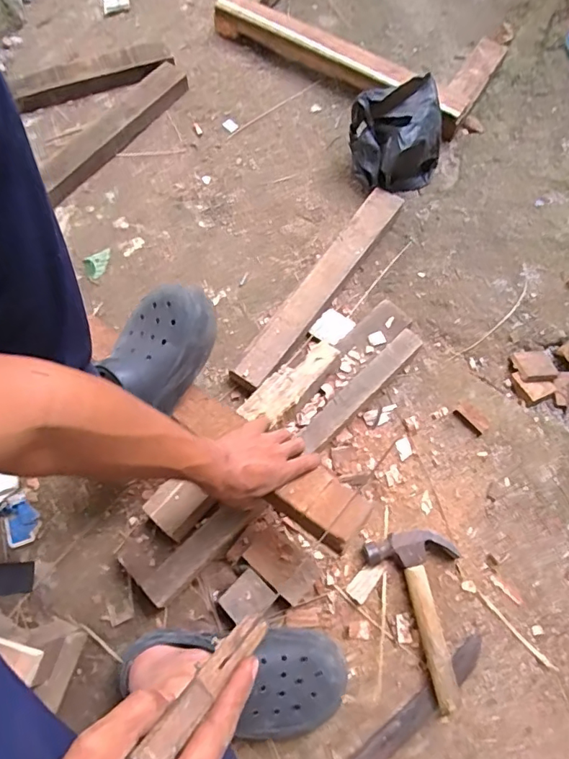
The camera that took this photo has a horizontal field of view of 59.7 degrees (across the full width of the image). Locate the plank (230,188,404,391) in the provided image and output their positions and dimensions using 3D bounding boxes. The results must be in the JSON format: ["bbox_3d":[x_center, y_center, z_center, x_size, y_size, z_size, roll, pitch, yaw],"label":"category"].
[{"bbox_3d":[0.060,-0.158,0.840,0.060,0.043,0.438,33,71,10],"label":"plank"}]

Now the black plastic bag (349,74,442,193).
[{"bbox_3d":[0.204,-0.440,0.913,0.156,0.132,0.153,-18,70,-9],"label":"black plastic bag"}]

